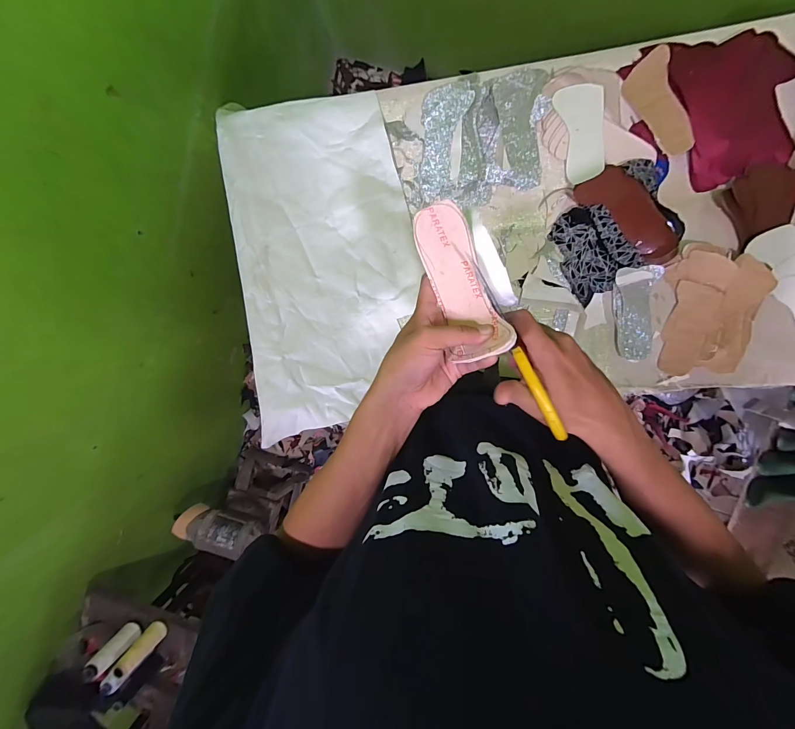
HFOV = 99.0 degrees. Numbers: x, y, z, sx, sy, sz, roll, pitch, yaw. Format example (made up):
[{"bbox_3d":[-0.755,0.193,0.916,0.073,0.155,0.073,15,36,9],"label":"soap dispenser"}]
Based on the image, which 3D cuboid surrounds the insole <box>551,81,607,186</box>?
[{"bbox_3d":[0.321,-0.401,0.584,0.070,0.007,0.155,-11,95,30],"label":"insole"}]

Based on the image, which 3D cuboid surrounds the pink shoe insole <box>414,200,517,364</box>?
[{"bbox_3d":[0.058,-0.078,0.314,0.050,0.052,0.147,-22,86,9],"label":"pink shoe insole"}]

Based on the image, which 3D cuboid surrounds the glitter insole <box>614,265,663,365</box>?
[{"bbox_3d":[0.441,-0.093,0.632,0.078,0.013,0.169,-2,102,1],"label":"glitter insole"}]

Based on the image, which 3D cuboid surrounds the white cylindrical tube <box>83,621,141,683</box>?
[{"bbox_3d":[-0.670,0.672,0.801,0.043,0.115,0.043,1,97,6],"label":"white cylindrical tube"}]

